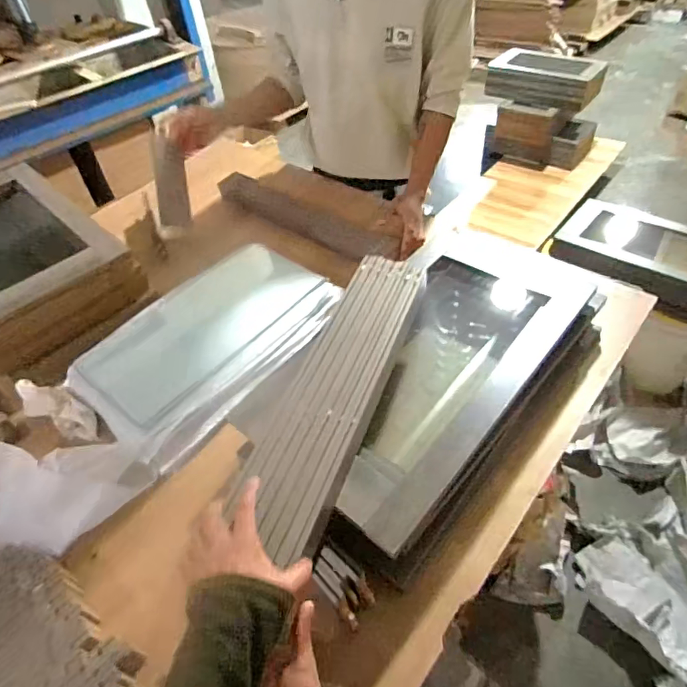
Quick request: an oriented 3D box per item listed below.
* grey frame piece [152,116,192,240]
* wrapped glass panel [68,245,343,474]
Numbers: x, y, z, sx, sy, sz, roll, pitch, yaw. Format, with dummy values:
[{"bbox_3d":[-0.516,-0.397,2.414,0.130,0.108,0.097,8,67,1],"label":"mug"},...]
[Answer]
[{"bbox_3d":[-0.377,-0.363,1.029,0.070,0.248,0.029,-4,9,2],"label":"grey frame piece"},{"bbox_3d":[-0.233,-0.017,0.863,0.335,0.048,0.469,20,50,32],"label":"wrapped glass panel"}]

